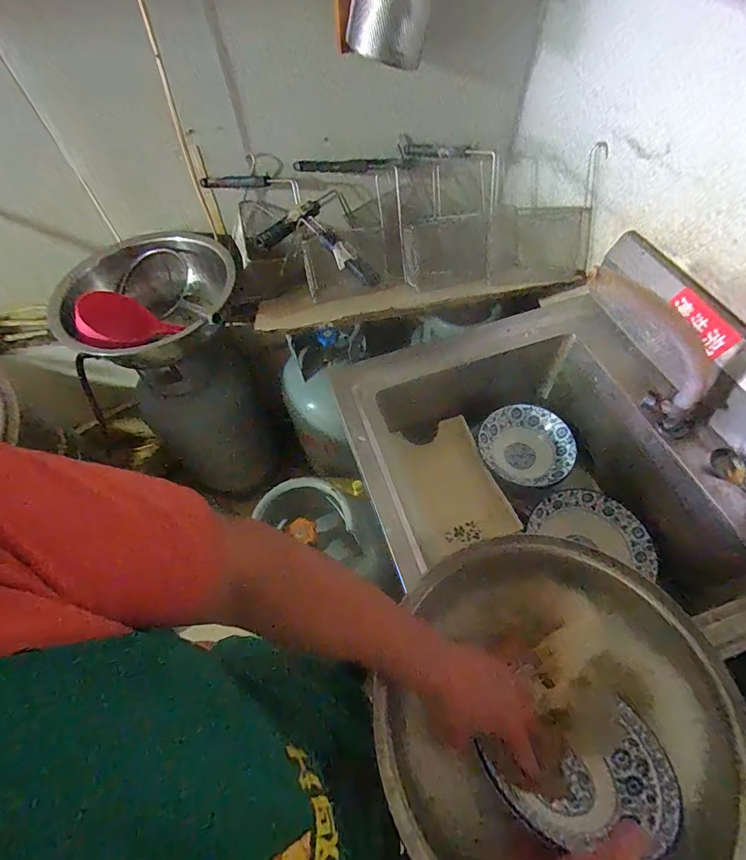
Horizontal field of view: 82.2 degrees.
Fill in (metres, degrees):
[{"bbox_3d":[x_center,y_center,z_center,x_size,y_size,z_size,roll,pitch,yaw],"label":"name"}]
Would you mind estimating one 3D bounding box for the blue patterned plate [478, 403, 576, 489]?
[{"bbox_3d":[0.324,0.031,0.907,0.188,0.040,0.177,-2,58,3],"label":"blue patterned plate"}]

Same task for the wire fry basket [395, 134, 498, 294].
[{"bbox_3d":[0.152,-0.469,0.988,0.197,0.184,0.333,-3,78,2],"label":"wire fry basket"}]

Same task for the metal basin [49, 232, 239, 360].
[{"bbox_3d":[-0.493,-0.280,0.960,0.352,0.111,0.360,-2,58,3],"label":"metal basin"}]

